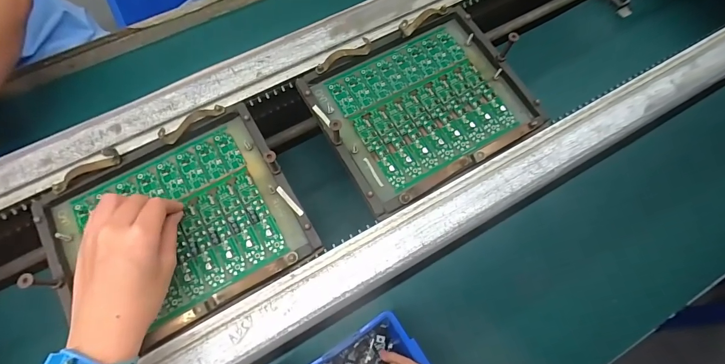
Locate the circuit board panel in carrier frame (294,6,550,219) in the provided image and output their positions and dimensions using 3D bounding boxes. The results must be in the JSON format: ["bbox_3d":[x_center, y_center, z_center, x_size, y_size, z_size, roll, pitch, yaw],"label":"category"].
[{"bbox_3d":[0.066,-0.090,0.381,0.217,0.033,0.180,-28,75,-9],"label":"circuit board panel in carrier frame"}]

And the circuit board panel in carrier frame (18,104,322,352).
[{"bbox_3d":[-0.177,0.041,0.334,0.221,0.033,0.179,-29,69,-11],"label":"circuit board panel in carrier frame"}]

